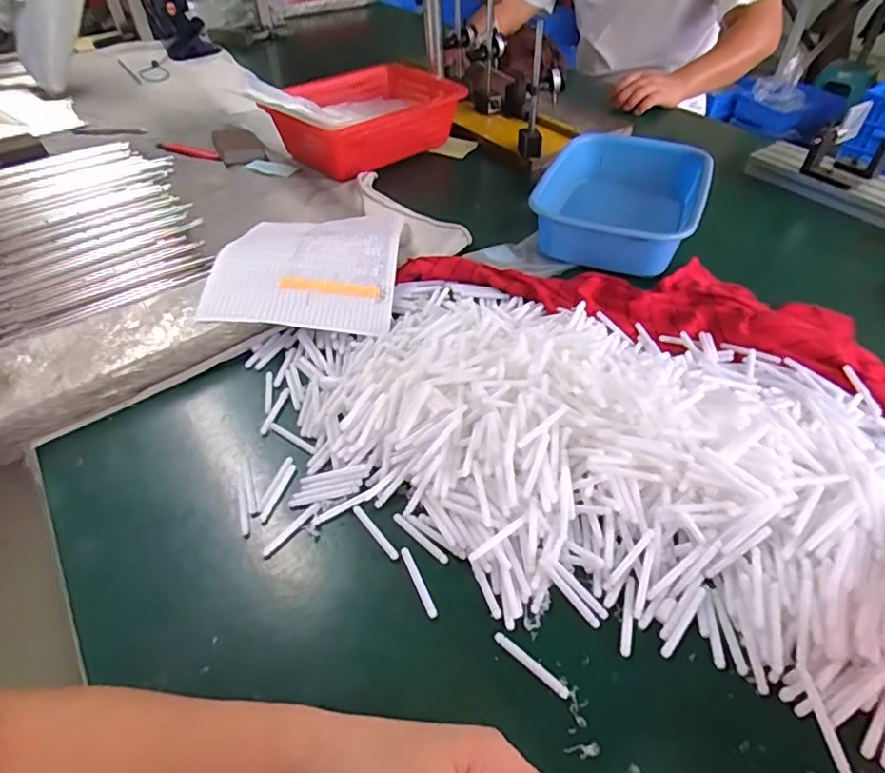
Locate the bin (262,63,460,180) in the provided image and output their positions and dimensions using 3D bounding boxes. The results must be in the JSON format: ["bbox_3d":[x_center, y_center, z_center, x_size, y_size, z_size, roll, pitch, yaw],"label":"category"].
[{"bbox_3d":[-0.135,-0.473,0.992,0.348,0.093,0.224,-35,54,-29],"label":"bin"}]

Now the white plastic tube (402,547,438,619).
[{"bbox_3d":[-0.018,0.149,0.429,0.008,0.005,0.058,-18,47,-17],"label":"white plastic tube"}]

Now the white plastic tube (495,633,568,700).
[{"bbox_3d":[0.060,0.189,0.384,0.059,0.004,0.007,33,54,29],"label":"white plastic tube"}]

